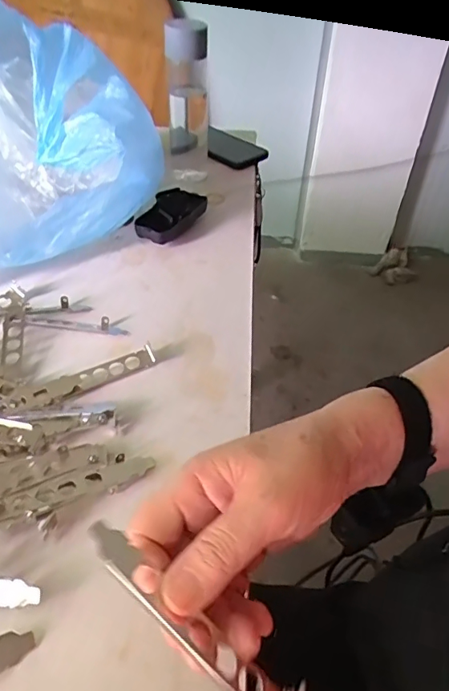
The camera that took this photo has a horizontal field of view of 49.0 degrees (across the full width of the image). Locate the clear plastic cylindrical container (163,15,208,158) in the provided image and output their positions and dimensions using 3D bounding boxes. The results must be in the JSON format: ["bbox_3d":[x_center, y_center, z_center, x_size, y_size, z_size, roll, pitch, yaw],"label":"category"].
[{"bbox_3d":[-0.050,-0.342,0.690,0.063,0.193,0.059,-1,44,-5],"label":"clear plastic cylindrical container"}]

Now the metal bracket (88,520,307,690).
[{"bbox_3d":[-0.016,0.126,0.225,0.122,0.010,0.022,41,52,6],"label":"metal bracket"}]

